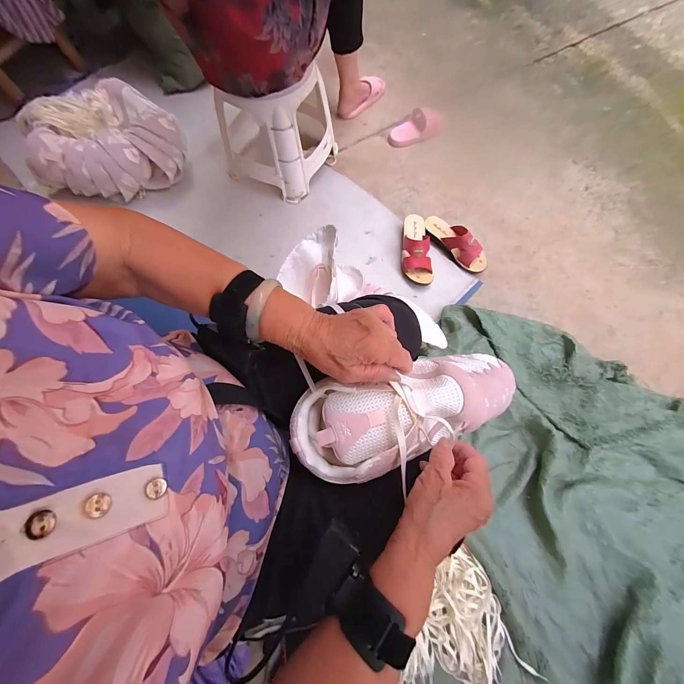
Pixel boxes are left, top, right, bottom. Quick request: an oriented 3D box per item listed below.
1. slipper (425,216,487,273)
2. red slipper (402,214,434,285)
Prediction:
[{"bbox_3d":[0.345,-0.302,0.889,0.076,0.072,0.225,-41,78,-13],"label":"slipper"},{"bbox_3d":[0.215,-0.278,0.865,0.082,0.077,0.219,-4,73,-3],"label":"red slipper"}]

